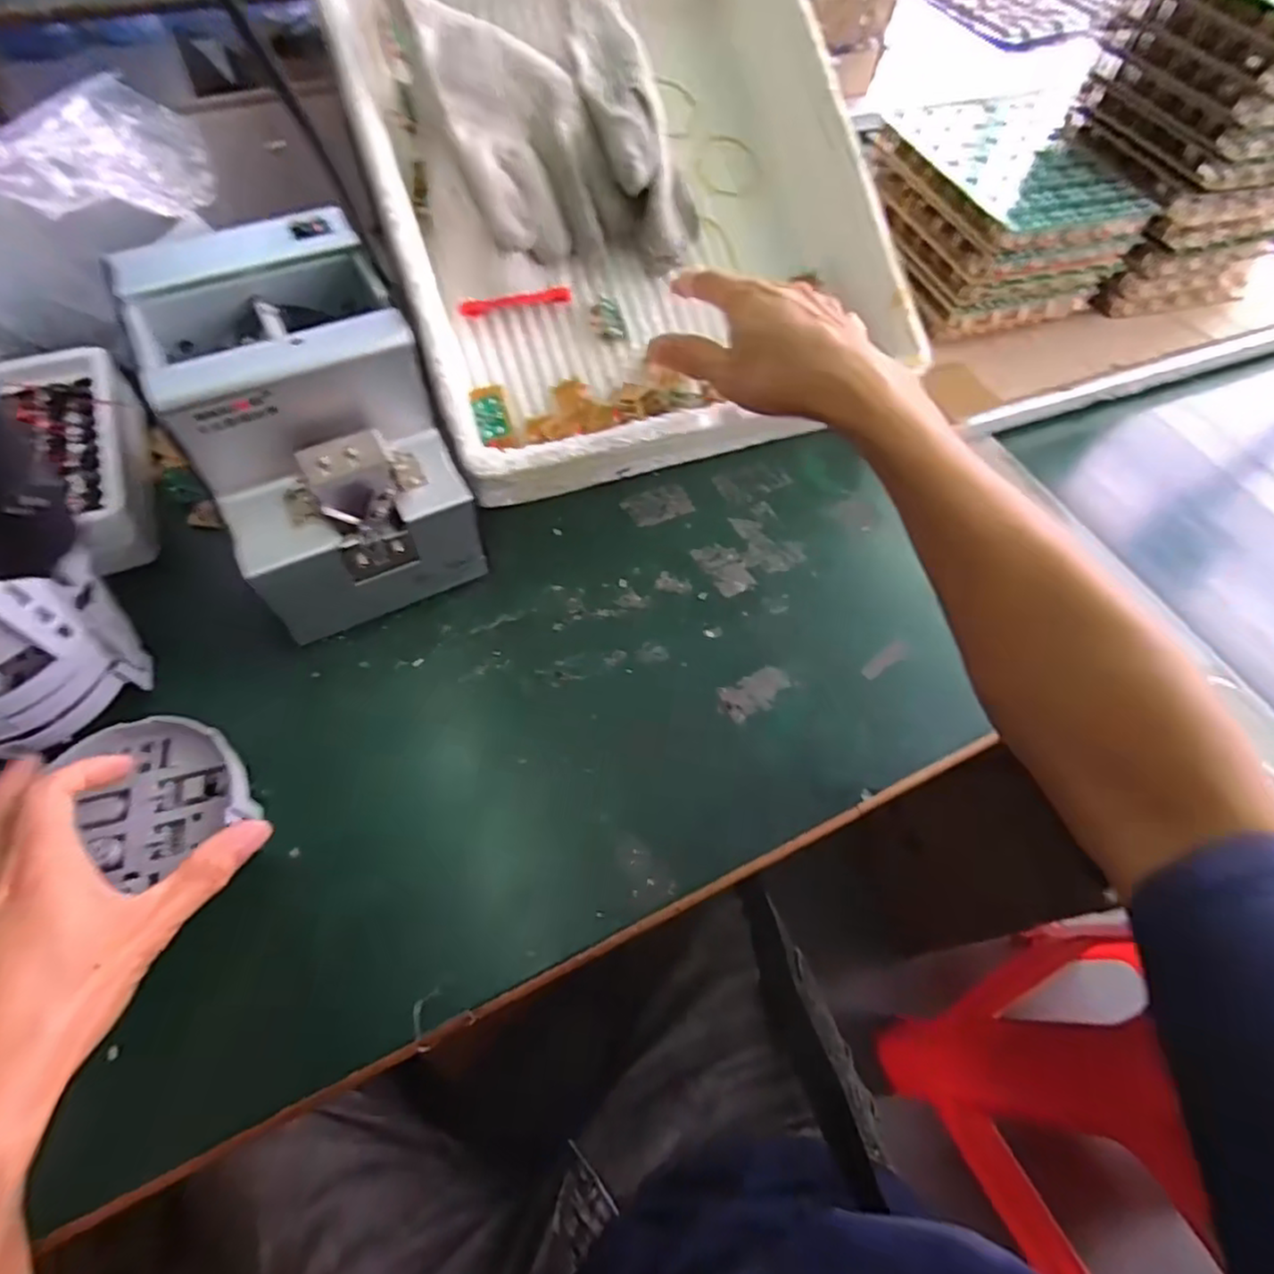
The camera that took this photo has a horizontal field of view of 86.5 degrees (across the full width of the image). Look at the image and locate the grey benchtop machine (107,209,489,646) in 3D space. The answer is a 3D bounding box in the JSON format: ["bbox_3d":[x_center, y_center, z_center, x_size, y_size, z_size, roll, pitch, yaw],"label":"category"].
[{"bbox_3d":[-0.186,-0.120,0.394,0.122,0.136,0.176,-25,65,-17],"label":"grey benchtop machine"}]

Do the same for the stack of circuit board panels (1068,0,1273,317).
[{"bbox_3d":[0.473,-0.408,0.559,0.160,0.204,0.145,-9,61,-9],"label":"stack of circuit board panels"}]

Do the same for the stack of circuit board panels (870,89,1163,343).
[{"bbox_3d":[0.291,-0.339,0.561,0.159,0.101,0.157,-17,62,-14],"label":"stack of circuit board panels"}]

